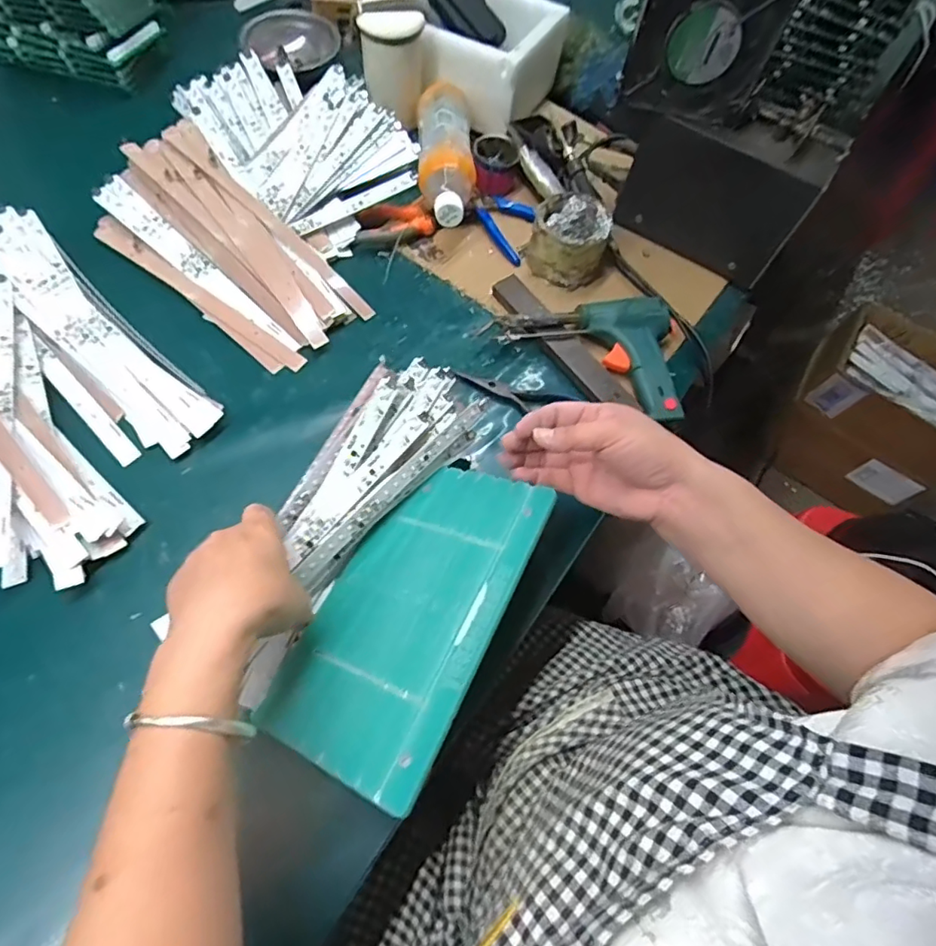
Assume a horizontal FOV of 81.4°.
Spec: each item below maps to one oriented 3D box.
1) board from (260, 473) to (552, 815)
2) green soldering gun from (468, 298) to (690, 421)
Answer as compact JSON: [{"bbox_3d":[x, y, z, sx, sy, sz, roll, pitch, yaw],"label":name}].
[{"bbox_3d":[-0.042,0.094,0.402,0.140,0.008,0.234,13,59,32],"label":"board"},{"bbox_3d":[0.135,-0.143,0.558,0.215,0.047,0.117,31,63,8],"label":"green soldering gun"}]

